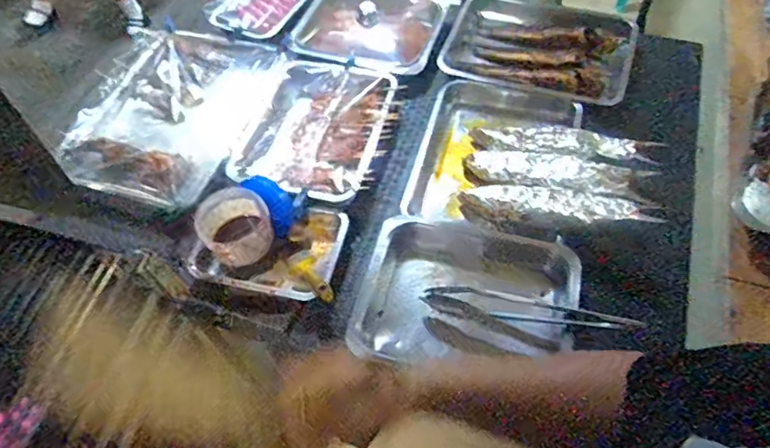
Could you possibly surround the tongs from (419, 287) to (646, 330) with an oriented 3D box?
[{"bbox_3d":[0.225,0.135,0.862,0.327,0.034,0.054,5,56,21],"label":"tongs"}]

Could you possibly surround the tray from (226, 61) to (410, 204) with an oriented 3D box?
[{"bbox_3d":[-0.133,-0.199,1.088,0.290,0.042,0.355,12,58,11],"label":"tray"}]

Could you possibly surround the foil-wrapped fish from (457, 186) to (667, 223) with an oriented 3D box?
[{"bbox_3d":[0.289,-0.026,0.937,0.334,0.040,0.075,4,55,27],"label":"foil-wrapped fish"}]

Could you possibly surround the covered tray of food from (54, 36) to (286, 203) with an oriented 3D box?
[{"bbox_3d":[-0.465,-0.247,1.177,0.384,0.043,0.484,14,59,12],"label":"covered tray of food"}]

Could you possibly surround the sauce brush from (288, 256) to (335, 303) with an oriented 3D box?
[{"bbox_3d":[-0.121,0.095,0.915,0.049,0.023,0.110,-33,38,-17],"label":"sauce brush"}]

